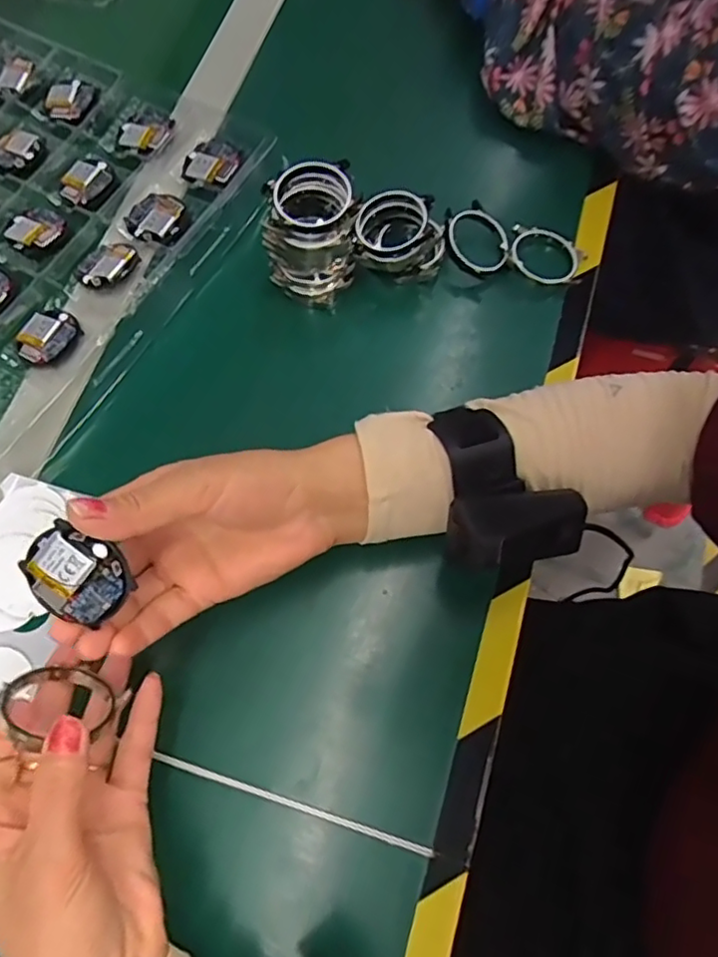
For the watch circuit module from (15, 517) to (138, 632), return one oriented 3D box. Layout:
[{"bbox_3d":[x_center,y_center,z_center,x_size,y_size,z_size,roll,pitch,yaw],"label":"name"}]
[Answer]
[{"bbox_3d":[-0.117,0.040,0.248,0.042,0.006,0.039,36,106,-5],"label":"watch circuit module"}]

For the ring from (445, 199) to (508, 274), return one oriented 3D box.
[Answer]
[{"bbox_3d":[0.080,-0.162,0.408,0.046,0.011,0.049,3,79,-16],"label":"ring"}]

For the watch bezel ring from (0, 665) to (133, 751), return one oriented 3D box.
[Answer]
[{"bbox_3d":[-0.131,0.098,0.262,0.047,0.050,0.007,21,108,6],"label":"watch bezel ring"}]

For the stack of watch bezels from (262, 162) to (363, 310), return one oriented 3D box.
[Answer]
[{"bbox_3d":[-0.027,-0.153,0.377,0.053,0.069,0.049,19,72,8],"label":"stack of watch bezels"}]

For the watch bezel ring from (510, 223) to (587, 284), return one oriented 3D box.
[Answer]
[{"bbox_3d":[0.127,-0.151,0.406,0.050,0.012,0.044,15,69,1],"label":"watch bezel ring"}]

